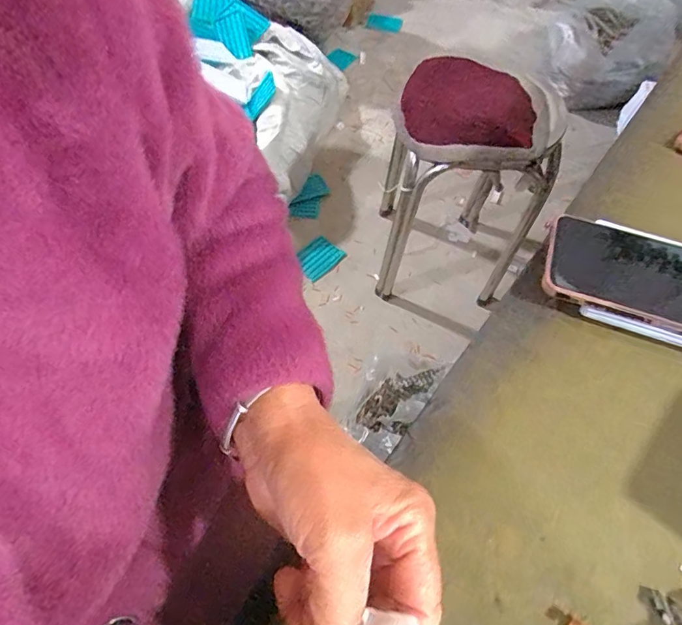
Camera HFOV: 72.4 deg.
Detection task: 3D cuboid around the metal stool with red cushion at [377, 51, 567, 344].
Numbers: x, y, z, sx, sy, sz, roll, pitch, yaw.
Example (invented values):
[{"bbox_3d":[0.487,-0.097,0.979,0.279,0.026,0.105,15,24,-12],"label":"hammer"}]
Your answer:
[{"bbox_3d":[0.266,-0.266,1.065,0.358,0.493,0.395,27,63,12],"label":"metal stool with red cushion"}]

